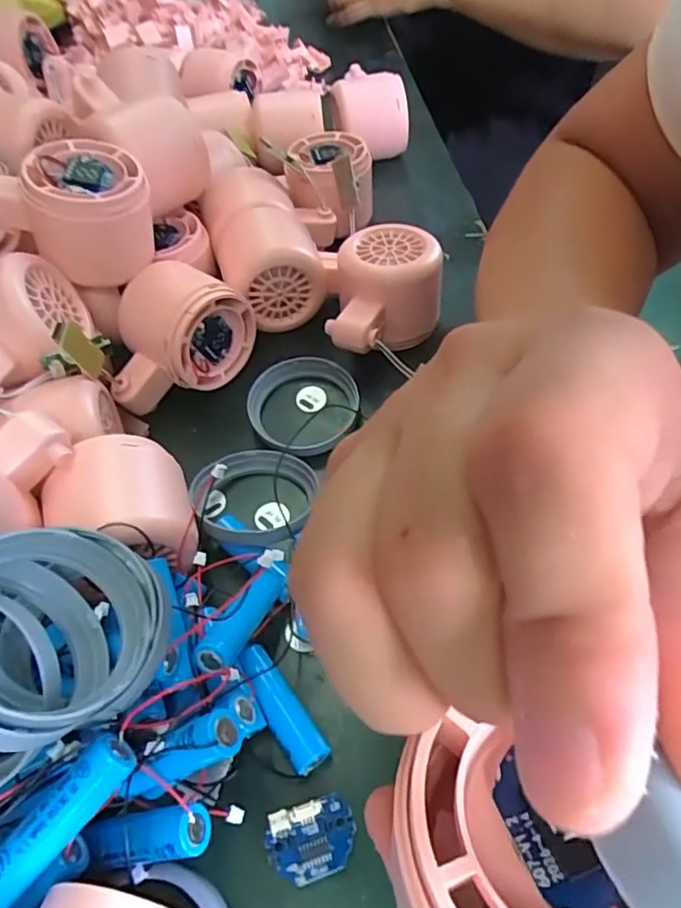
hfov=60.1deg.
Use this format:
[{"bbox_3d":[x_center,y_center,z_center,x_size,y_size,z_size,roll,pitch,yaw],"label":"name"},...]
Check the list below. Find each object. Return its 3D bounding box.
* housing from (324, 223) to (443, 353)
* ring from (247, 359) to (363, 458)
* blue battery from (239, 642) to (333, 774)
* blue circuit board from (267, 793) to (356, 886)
[{"bbox_3d":[0.026,-0.085,0.332,0.058,0.051,0.076,6,53,8],"label":"housing"},{"bbox_3d":[-0.020,-0.025,0.314,0.059,0.014,0.060,-2,52,2],"label":"ring"},{"bbox_3d":[-0.023,0.096,0.222,0.013,0.014,0.048,-32,57,-19],"label":"blue battery"},{"bbox_3d":[-0.009,0.131,0.201,0.029,0.008,0.022,-17,53,-9],"label":"blue circuit board"}]

